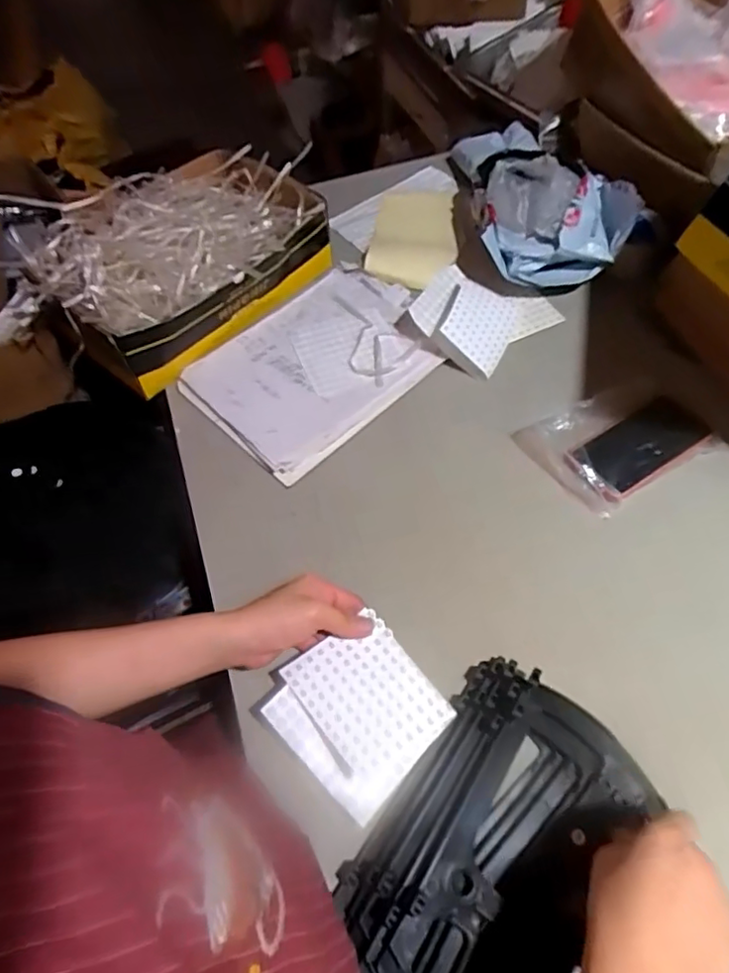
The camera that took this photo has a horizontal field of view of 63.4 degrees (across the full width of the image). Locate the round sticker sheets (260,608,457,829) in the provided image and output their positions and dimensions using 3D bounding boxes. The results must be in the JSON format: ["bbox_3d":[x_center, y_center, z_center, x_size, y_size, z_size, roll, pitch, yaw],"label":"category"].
[{"bbox_3d":[-0.005,0.191,0.513,0.125,0.029,0.129,-40,64,-21],"label":"round sticker sheets"}]

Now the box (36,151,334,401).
[{"bbox_3d":[-0.242,-0.303,0.784,0.256,0.114,0.340,35,66,23],"label":"box"}]

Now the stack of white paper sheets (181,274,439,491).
[{"bbox_3d":[-0.057,-0.160,0.757,0.224,0.014,0.302,37,66,24],"label":"stack of white paper sheets"}]

